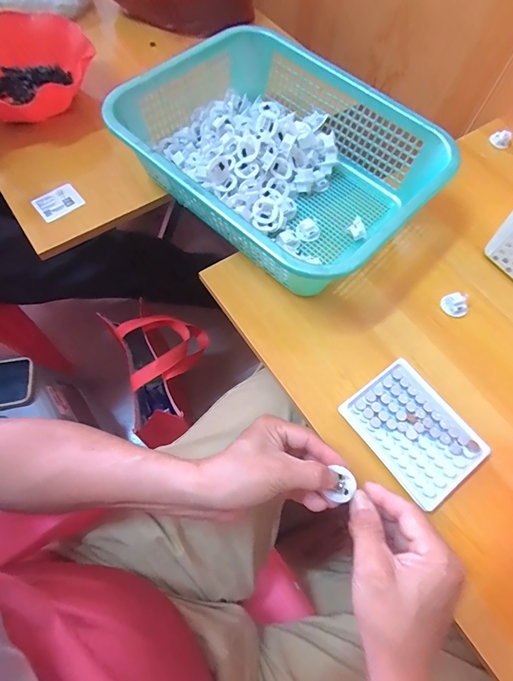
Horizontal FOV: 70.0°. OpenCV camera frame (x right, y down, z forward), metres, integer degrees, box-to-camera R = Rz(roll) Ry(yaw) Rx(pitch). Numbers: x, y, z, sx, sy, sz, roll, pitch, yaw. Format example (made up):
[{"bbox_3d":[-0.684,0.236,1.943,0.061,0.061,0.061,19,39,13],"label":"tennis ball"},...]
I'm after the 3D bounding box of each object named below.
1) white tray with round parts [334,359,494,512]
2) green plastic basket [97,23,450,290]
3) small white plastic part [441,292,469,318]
[{"bbox_3d":[0.168,0.095,0.392,0.097,0.014,0.130,-34,71,-15],"label":"white tray with round parts"},{"bbox_3d":[0.025,-0.240,0.496,0.388,0.104,0.294,41,71,15],"label":"green plastic basket"},{"bbox_3d":[0.253,-0.046,0.468,0.029,0.014,0.031,1,66,-2],"label":"small white plastic part"}]

